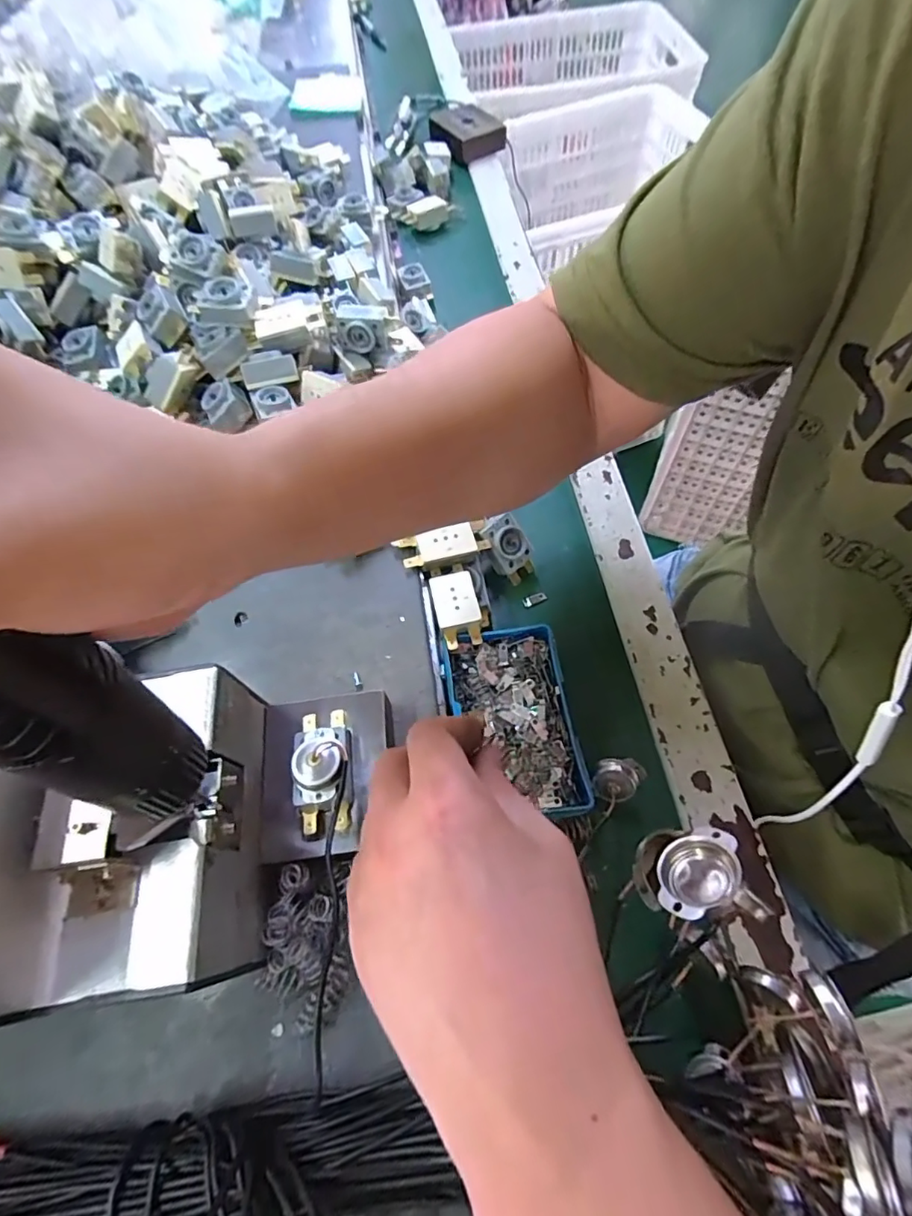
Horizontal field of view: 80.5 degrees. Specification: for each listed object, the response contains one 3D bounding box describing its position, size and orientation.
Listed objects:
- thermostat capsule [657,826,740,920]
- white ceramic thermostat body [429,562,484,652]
[{"bbox_3d":[0.089,0.098,0.197,0.036,0.025,0.011,-35,106,-12],"label":"thermostat capsule"},{"bbox_3d":[0.000,0.001,0.349,0.028,0.024,0.053,-10,62,-3],"label":"white ceramic thermostat body"}]

